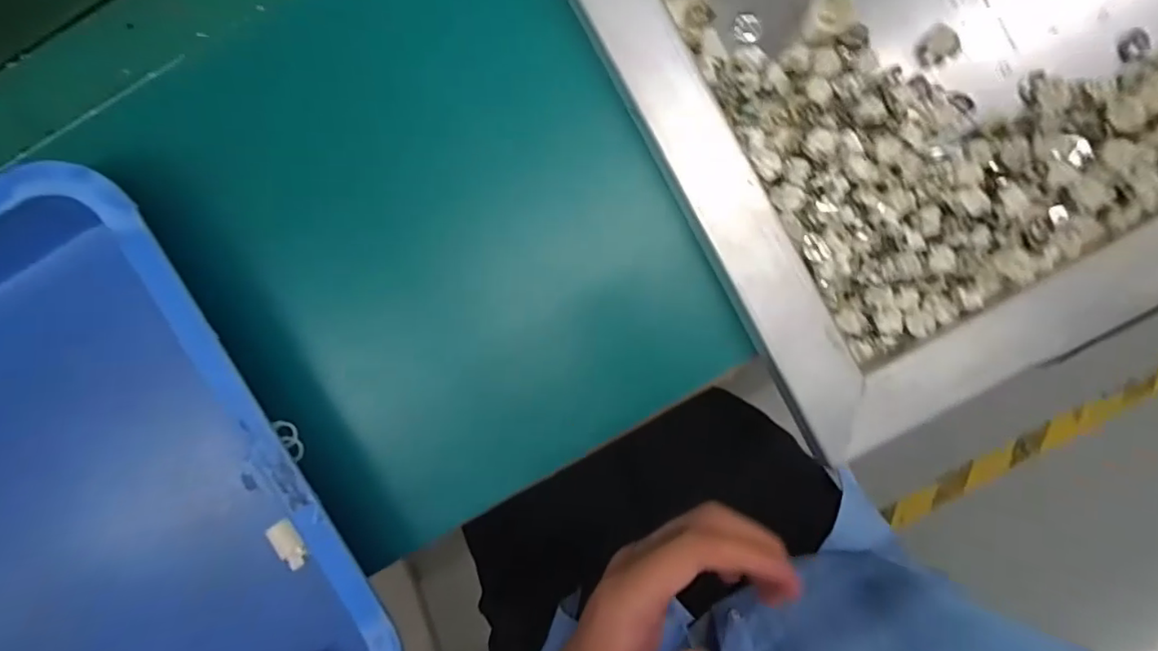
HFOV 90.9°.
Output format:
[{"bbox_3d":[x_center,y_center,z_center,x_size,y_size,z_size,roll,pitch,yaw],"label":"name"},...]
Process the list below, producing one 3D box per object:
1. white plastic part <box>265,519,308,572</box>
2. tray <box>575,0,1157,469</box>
[{"bbox_3d":[-0.158,0.120,0.311,0.008,0.010,0.030,-18,110,2],"label":"white plastic part"},{"bbox_3d":[0.275,-0.234,0.284,0.571,0.062,0.437,-25,91,2],"label":"tray"}]

